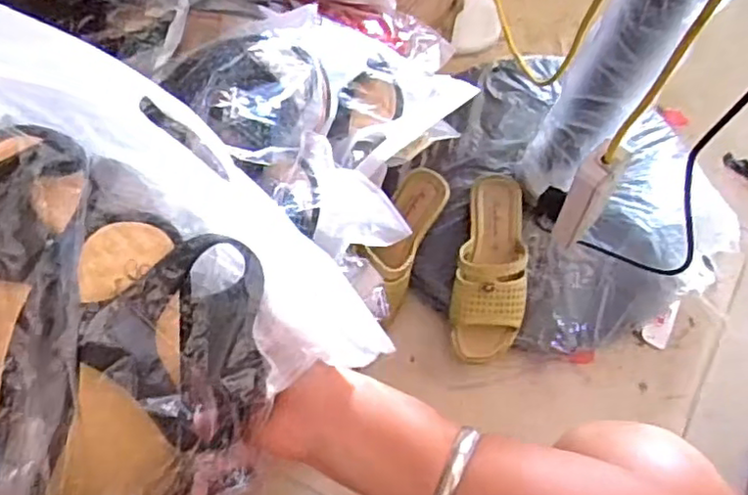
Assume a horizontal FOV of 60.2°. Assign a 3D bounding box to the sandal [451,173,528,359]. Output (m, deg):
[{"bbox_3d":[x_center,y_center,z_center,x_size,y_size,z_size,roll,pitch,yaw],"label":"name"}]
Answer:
[{"bbox_3d":[0.150,0.026,0.819,0.085,0.091,0.230,10,69,3],"label":"sandal"}]

